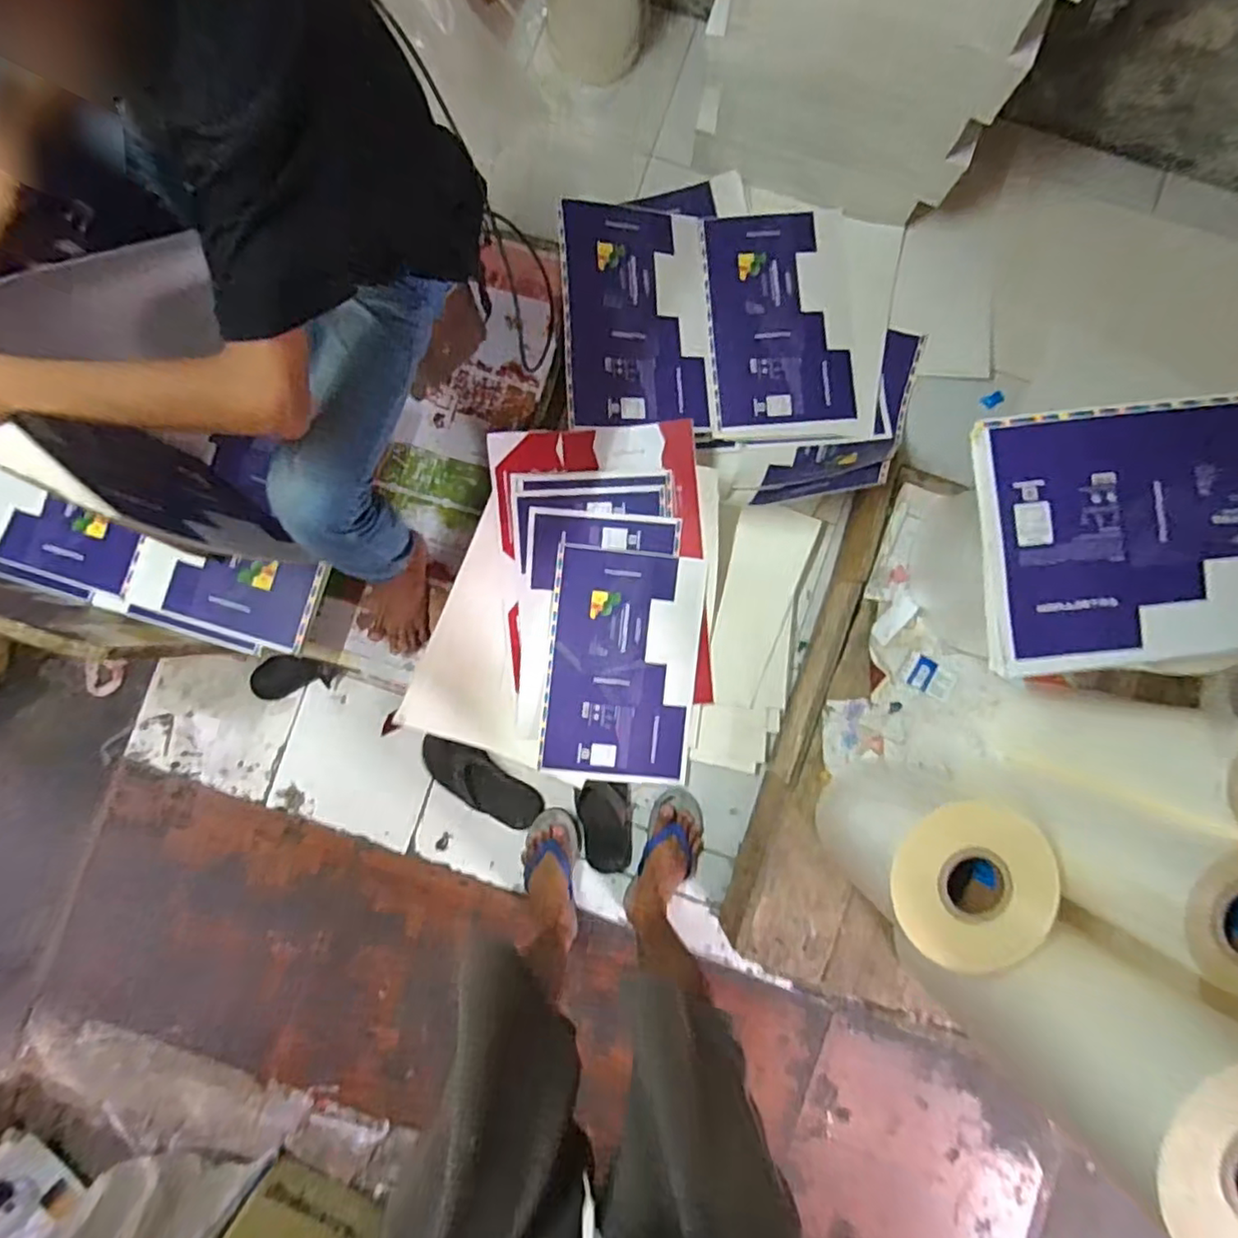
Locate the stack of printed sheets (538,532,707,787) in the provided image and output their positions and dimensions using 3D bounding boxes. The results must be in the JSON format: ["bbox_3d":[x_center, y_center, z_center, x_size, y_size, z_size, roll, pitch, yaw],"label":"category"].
[{"bbox_3d":[0.009,0.091,1.226,0.284,0.014,0.436,5,91,-5],"label":"stack of printed sheets"}]

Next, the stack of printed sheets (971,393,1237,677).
[{"bbox_3d":[0.647,-0.105,0.735,0.442,0.041,0.289,-6,88,1],"label":"stack of printed sheets"}]

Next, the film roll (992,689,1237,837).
[{"bbox_3d":[0.728,0.190,0.896,0.142,0.417,0.144,15,89,1],"label":"film roll"}]

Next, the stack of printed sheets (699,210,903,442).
[{"bbox_3d":[0.369,-0.586,1.268,0.377,0.033,0.461,0,88,1],"label":"stack of printed sheets"}]

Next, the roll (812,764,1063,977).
[{"bbox_3d":[0.450,0.351,0.954,0.195,0.318,0.209,0,88,1],"label":"roll"}]

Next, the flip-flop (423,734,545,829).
[{"bbox_3d":[-0.270,0.316,1.226,0.256,0.028,0.101,34,89,2],"label":"flip-flop"}]

